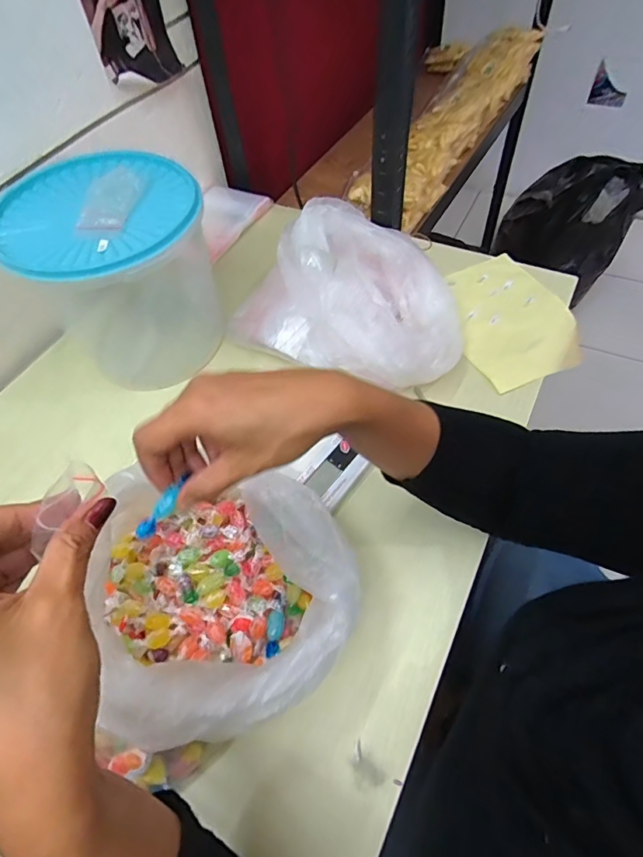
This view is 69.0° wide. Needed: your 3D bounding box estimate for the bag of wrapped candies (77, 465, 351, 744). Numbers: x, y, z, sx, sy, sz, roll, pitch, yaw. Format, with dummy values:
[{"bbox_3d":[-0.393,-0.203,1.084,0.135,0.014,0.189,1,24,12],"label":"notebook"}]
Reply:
[{"bbox_3d":[-0.071,0.143,0.382,0.200,0.103,0.173,-19,57,-9],"label":"bag of wrapped candies"}]

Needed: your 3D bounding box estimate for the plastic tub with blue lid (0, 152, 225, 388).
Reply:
[{"bbox_3d":[-0.226,-0.172,0.551,0.183,0.198,0.199,-2,56,3],"label":"plastic tub with blue lid"}]

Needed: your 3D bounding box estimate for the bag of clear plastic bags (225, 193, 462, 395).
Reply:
[{"bbox_3d":[0.031,-0.164,0.558,0.279,0.125,0.184,13,58,13],"label":"bag of clear plastic bags"}]

